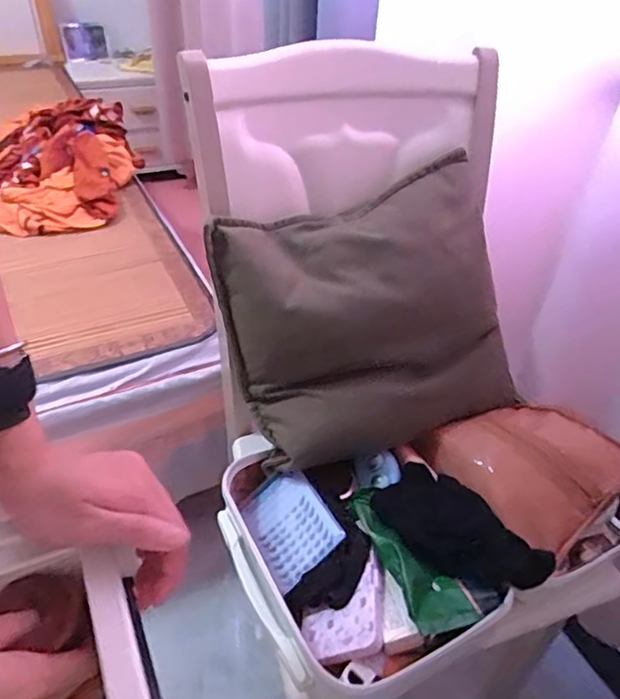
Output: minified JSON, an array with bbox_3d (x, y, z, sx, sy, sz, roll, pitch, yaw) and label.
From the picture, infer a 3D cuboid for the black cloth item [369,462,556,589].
[{"bbox_3d":[0.161,0.207,0.635,0.201,0.053,0.095,33,47,31],"label":"black cloth item"}]

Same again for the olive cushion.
[{"bbox_3d":[0.083,-0.040,0.699,0.361,0.324,0.080,-18,8,-12],"label":"olive cushion"}]

